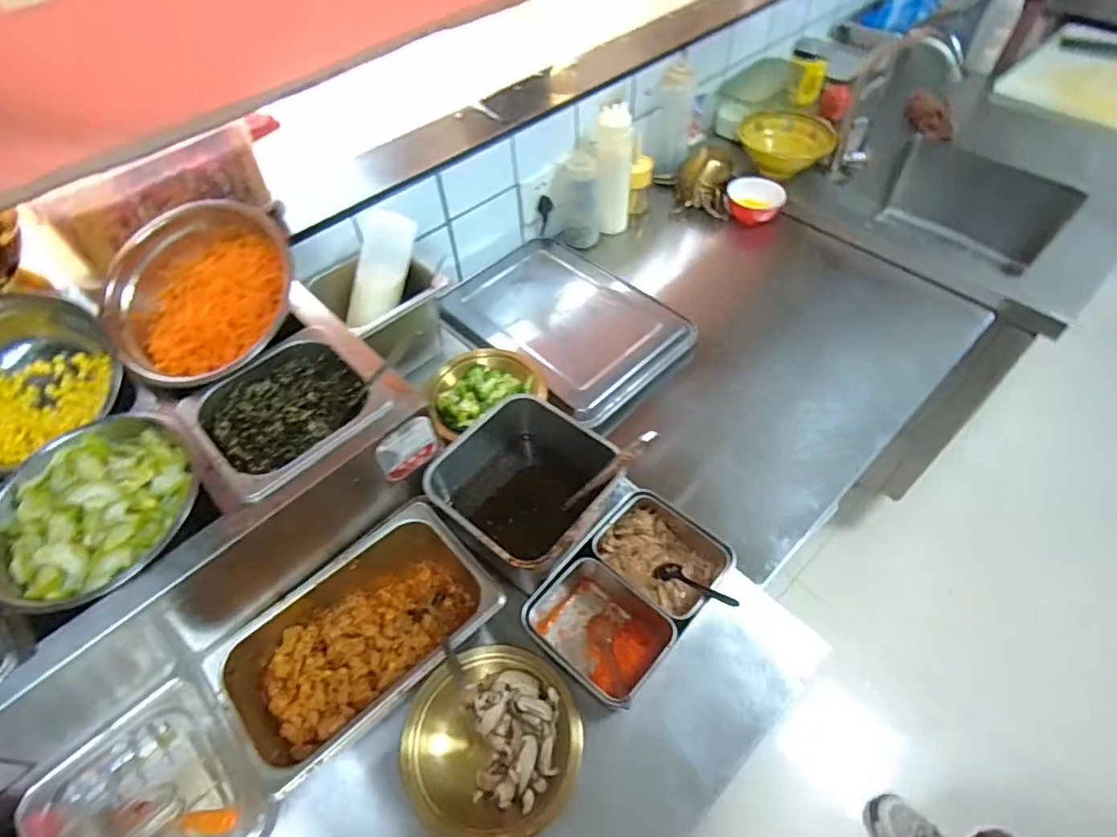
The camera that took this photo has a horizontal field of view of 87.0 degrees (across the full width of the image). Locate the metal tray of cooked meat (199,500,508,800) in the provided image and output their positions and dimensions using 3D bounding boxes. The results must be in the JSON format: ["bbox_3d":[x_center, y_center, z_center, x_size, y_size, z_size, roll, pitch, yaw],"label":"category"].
[{"bbox_3d":[-0.203,0.235,0.624,0.268,0.082,0.165,-38,59,-23],"label":"metal tray of cooked meat"}]

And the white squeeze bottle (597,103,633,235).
[{"bbox_3d":[0.101,-0.451,1.087,0.066,0.219,0.057,3,53,6],"label":"white squeeze bottle"}]

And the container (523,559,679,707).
[{"bbox_3d":[0.047,0.233,0.651,0.139,0.062,0.119,36,62,26],"label":"container"}]

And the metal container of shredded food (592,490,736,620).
[{"bbox_3d":[0.121,0.166,0.699,0.143,0.057,0.105,33,61,25],"label":"metal container of shredded food"}]

